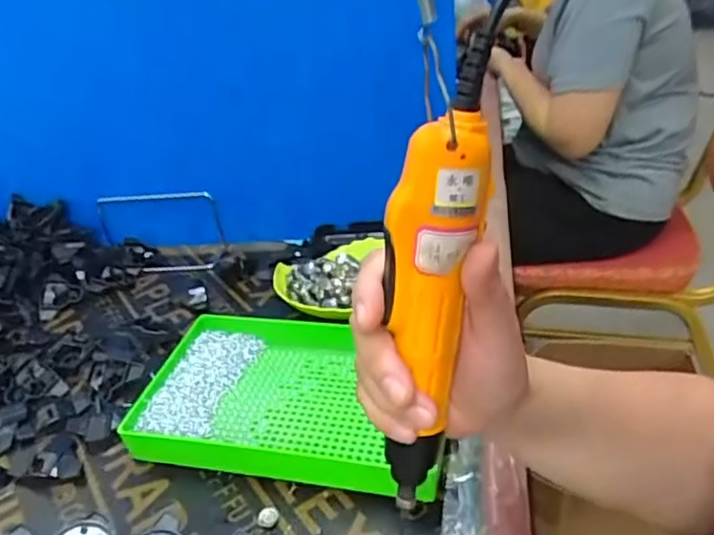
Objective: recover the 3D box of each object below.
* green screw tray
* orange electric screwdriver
[{"bbox_3d":[-0.051,0.106,0.507,0.246,0.035,0.164,1,33,12],"label":"green screw tray"},{"bbox_3d":[0.033,0.013,0.291,0.036,0.227,0.028,16,21,31],"label":"orange electric screwdriver"}]

